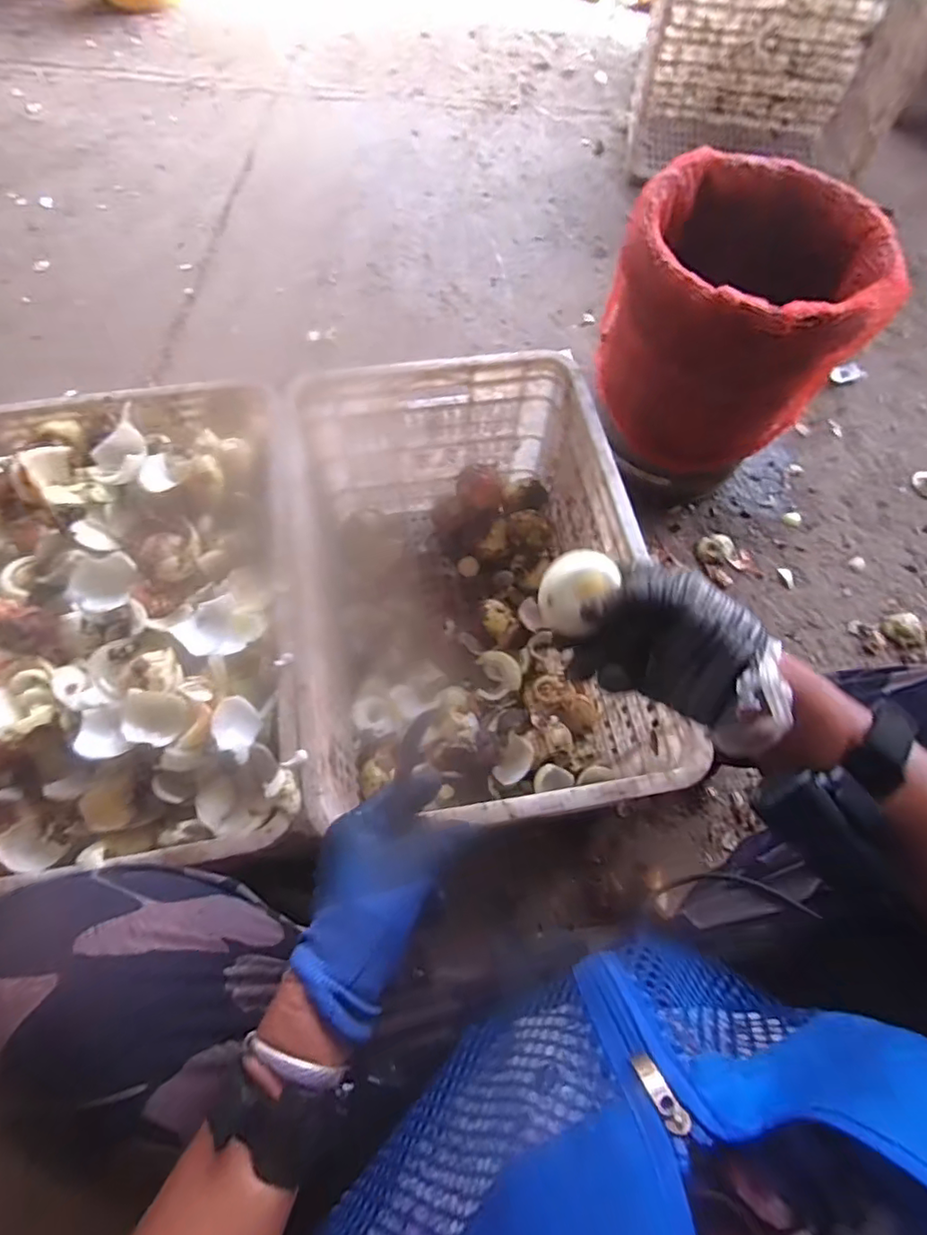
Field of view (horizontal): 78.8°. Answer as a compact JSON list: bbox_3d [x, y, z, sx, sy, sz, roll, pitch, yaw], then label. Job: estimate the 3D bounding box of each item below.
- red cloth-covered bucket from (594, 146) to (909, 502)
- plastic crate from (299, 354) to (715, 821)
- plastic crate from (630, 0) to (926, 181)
[{"bbox_3d":[0.366,-0.393,0.812,0.302,0.325,0.299,1,66,-2],"label":"red cloth-covered bucket"},{"bbox_3d":[0.006,-0.018,0.709,0.343,0.291,0.520,-7,67,-3],"label":"plastic crate"},{"bbox_3d":[0.661,-1.189,1.205,0.510,0.348,0.316,15,68,6],"label":"plastic crate"}]

